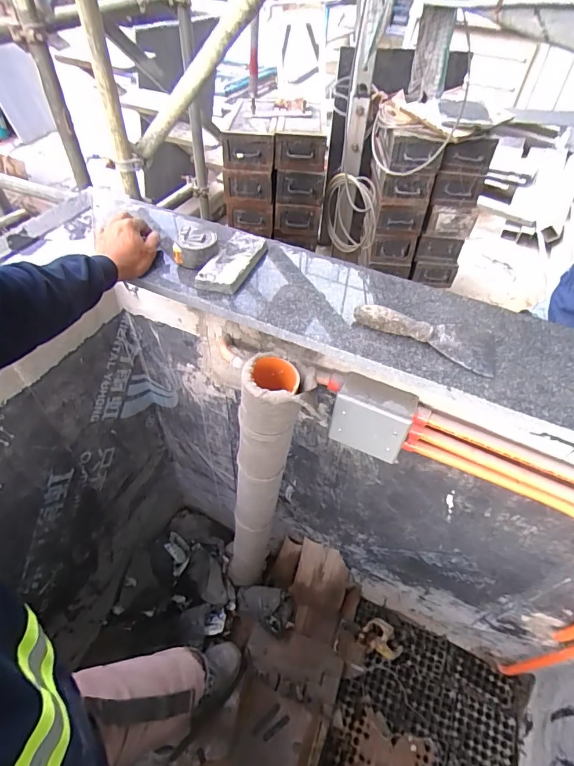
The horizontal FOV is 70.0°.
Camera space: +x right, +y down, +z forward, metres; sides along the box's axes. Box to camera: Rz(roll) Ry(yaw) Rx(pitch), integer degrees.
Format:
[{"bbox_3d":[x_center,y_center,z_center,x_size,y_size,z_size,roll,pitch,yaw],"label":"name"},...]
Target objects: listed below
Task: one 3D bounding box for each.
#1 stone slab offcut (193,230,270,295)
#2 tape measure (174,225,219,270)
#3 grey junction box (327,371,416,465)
[{"bbox_3d":[-0.087,-0.198,0.669,0.066,0.022,0.145,15,51,10],"label":"stone slab offcut"},{"bbox_3d":[-0.149,-0.226,0.673,0.074,0.041,0.072,-4,50,-6],"label":"tape measure"},{"bbox_3d":[0.136,0.057,0.661,0.119,0.110,0.059,22,52,15],"label":"grey junction box"}]

